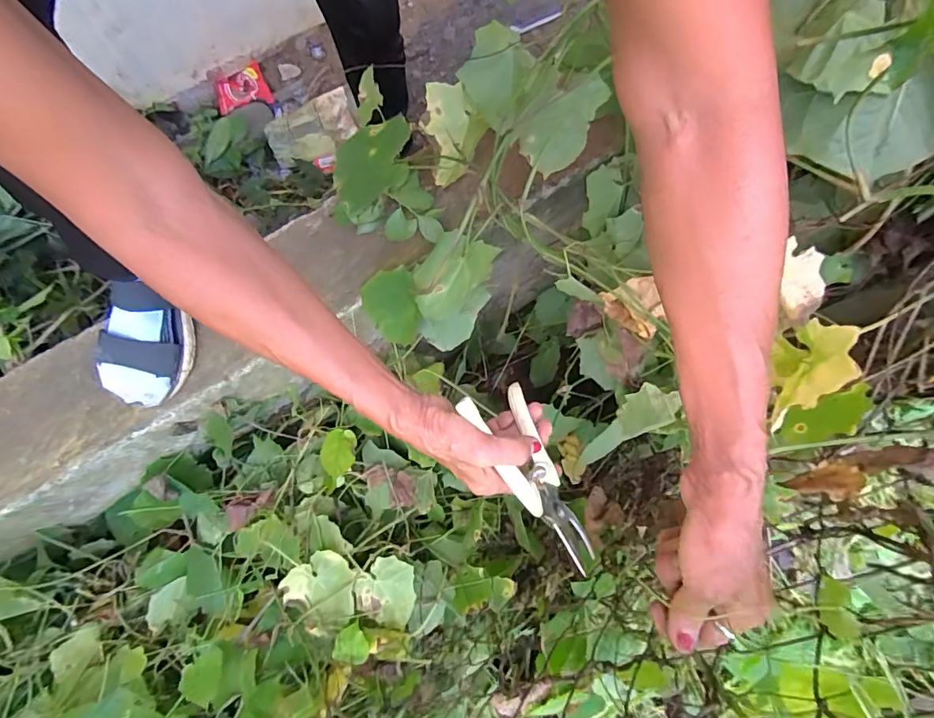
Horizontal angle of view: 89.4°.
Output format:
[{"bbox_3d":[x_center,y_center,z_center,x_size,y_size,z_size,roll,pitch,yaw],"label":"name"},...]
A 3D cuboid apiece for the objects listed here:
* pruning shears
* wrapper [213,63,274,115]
[{"bbox_3d":[0.059,0.088,0.370,0.026,0.083,0.152,-37,74,30],"label":"pruning shears"},{"bbox_3d":[-0.503,-0.601,1.052,0.115,0.040,0.097,-26,77,-8],"label":"wrapper"}]

